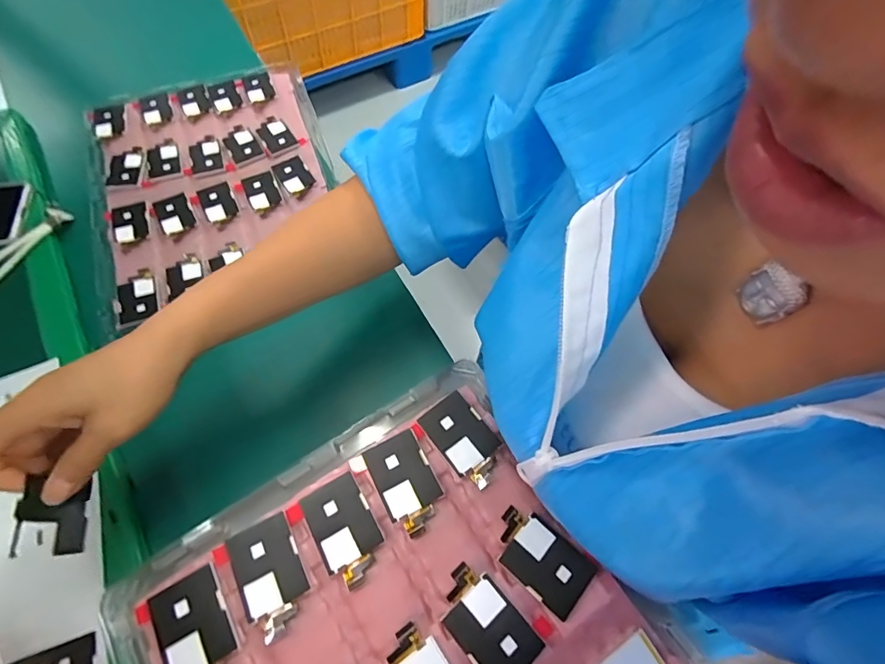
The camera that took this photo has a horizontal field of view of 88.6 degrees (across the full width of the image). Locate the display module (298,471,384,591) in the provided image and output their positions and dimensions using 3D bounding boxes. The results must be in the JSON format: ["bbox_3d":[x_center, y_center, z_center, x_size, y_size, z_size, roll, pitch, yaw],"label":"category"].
[{"bbox_3d":[-0.057,0.115,0.265,0.035,0.004,0.056,-27,68,-15],"label":"display module"}]

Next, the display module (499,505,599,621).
[{"bbox_3d":[0.056,0.130,0.261,0.057,0.005,0.034,39,69,15],"label":"display module"}]

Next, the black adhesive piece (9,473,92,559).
[{"bbox_3d":[-0.227,0.107,0.264,0.006,0.034,0.043,-26,62,34],"label":"black adhesive piece"}]

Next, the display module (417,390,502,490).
[{"bbox_3d":[0.014,0.068,0.290,0.034,0.004,0.056,-34,70,-17],"label":"display module"}]

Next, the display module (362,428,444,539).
[{"bbox_3d":[-0.022,0.092,0.278,0.035,0.004,0.057,-23,67,-13],"label":"display module"}]

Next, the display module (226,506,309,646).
[{"bbox_3d":[-0.096,0.136,0.254,0.035,0.005,0.058,-27,68,-15],"label":"display module"}]

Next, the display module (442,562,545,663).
[{"bbox_3d":[0.023,0.158,0.246,0.034,0.005,0.057,-38,71,-18],"label":"display module"}]

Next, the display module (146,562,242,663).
[{"bbox_3d":[-0.131,0.160,0.240,0.036,0.004,0.057,-27,68,-14],"label":"display module"}]

